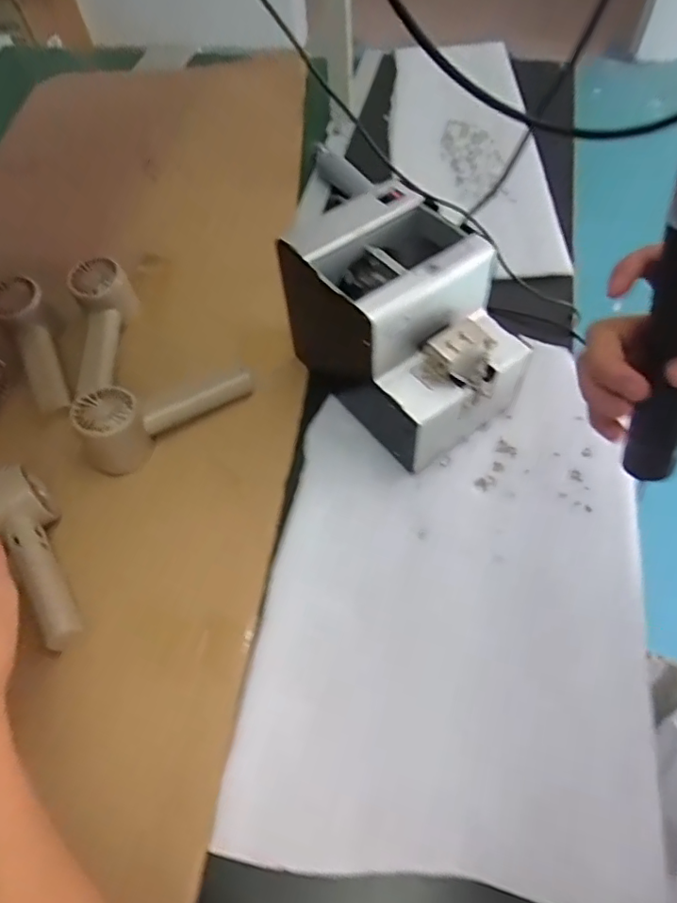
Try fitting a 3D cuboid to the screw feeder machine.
[{"bbox_3d":[0.057,-0.108,0.476,0.134,0.144,0.178,-38,63,-17],"label":"screw feeder machine"}]

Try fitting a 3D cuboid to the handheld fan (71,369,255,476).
[{"bbox_3d":[-0.156,-0.042,0.487,0.162,0.059,0.054,-31,61,-14],"label":"handheld fan"}]

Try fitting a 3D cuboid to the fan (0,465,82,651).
[{"bbox_3d":[-0.243,0.084,0.432,0.058,0.048,0.151,-28,73,-12],"label":"fan"}]

